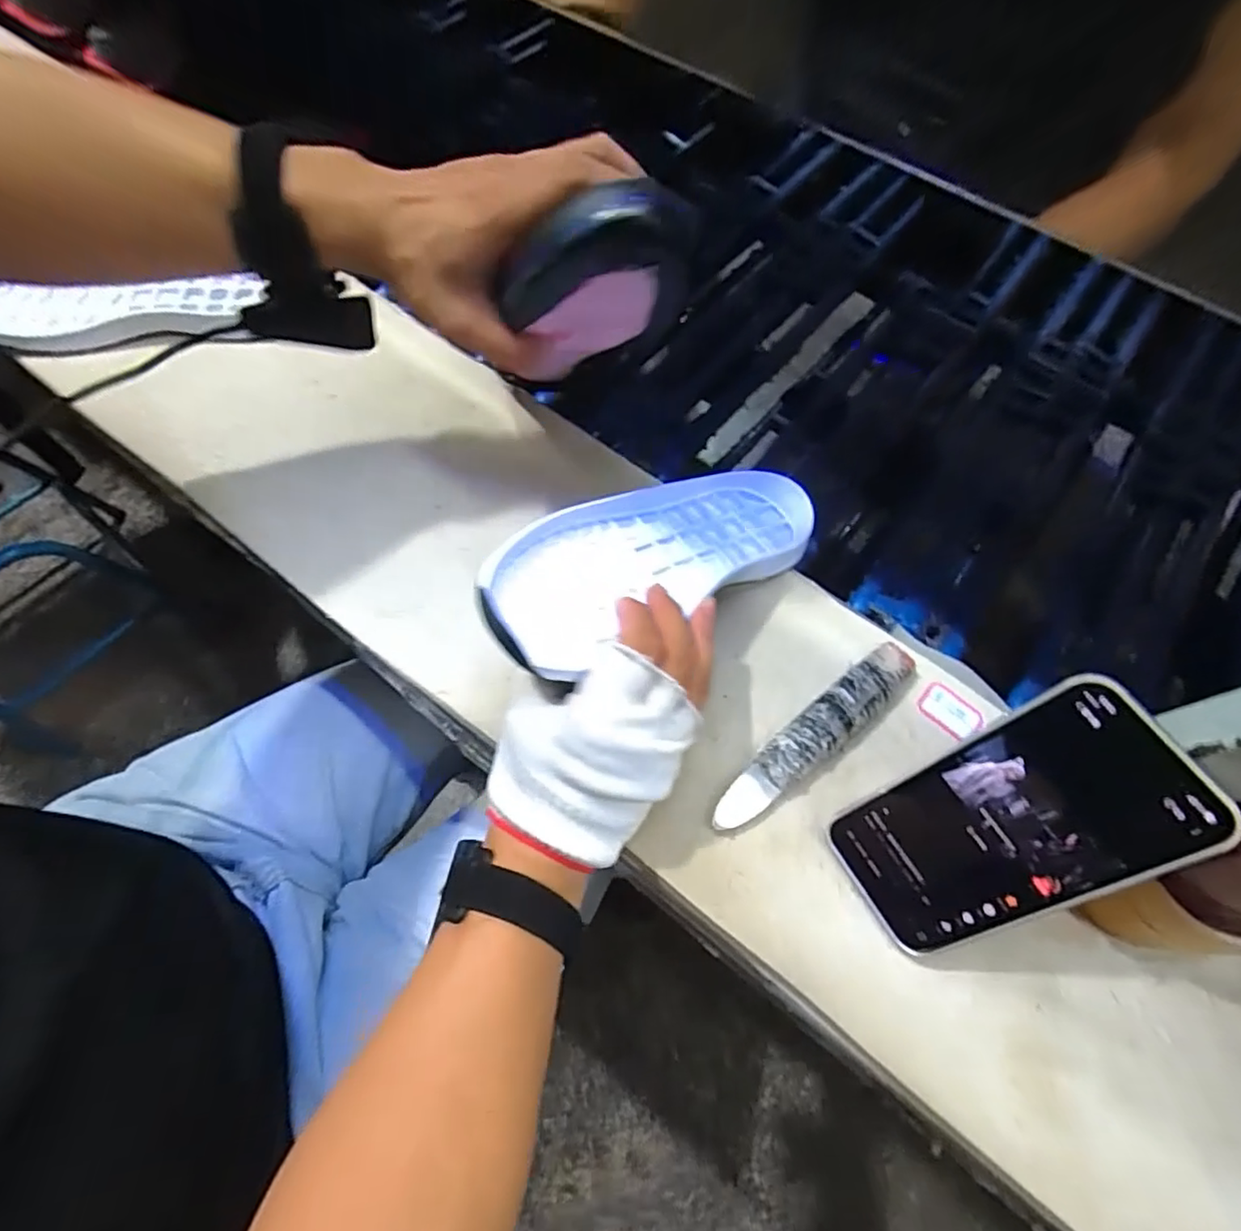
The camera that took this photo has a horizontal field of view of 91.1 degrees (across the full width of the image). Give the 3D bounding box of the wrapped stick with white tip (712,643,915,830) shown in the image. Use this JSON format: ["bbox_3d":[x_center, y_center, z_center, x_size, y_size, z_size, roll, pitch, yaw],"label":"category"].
[{"bbox_3d":[0.121,0.071,0.371,0.163,0.013,0.028,-36,72,-16],"label":"wrapped stick with white tip"}]

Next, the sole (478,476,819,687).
[{"bbox_3d":[0.025,-0.039,0.384,0.263,0.039,0.088,-24,65,-38],"label":"sole"}]

